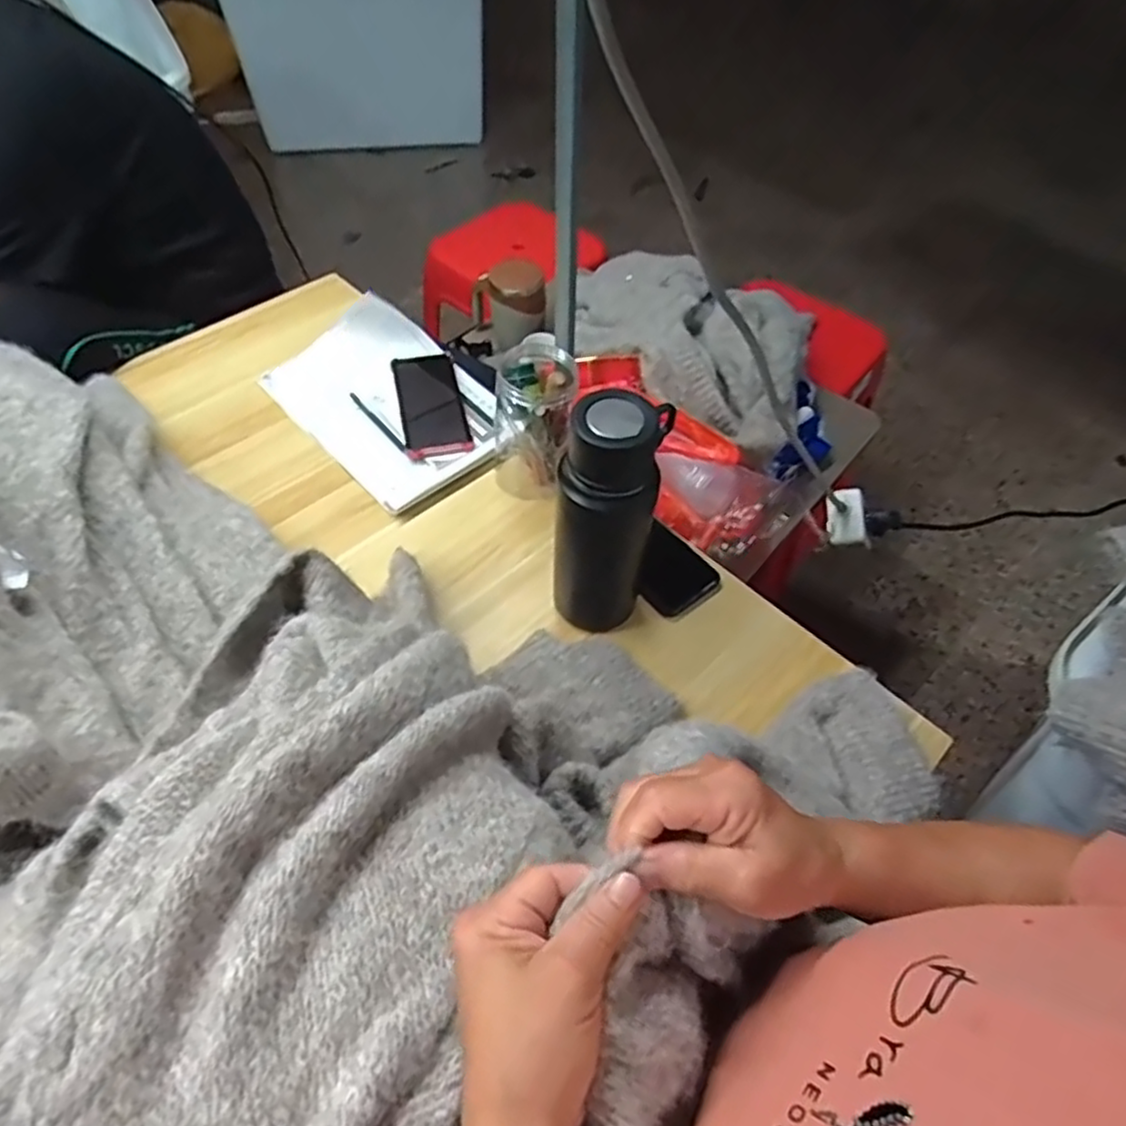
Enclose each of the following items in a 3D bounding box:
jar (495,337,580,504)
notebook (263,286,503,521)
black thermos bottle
[{"bbox_3d":[-0.030,-0.154,0.772,0.083,0.146,0.078,8,54,3],"label":"jar"},{"bbox_3d":[-0.207,-0.205,0.868,0.204,0.050,0.291,-36,62,-25],"label":"notebook"},{"bbox_3d":[0.038,-0.040,0.623,0.081,0.227,0.070,10,54,5],"label":"black thermos bottle"}]

